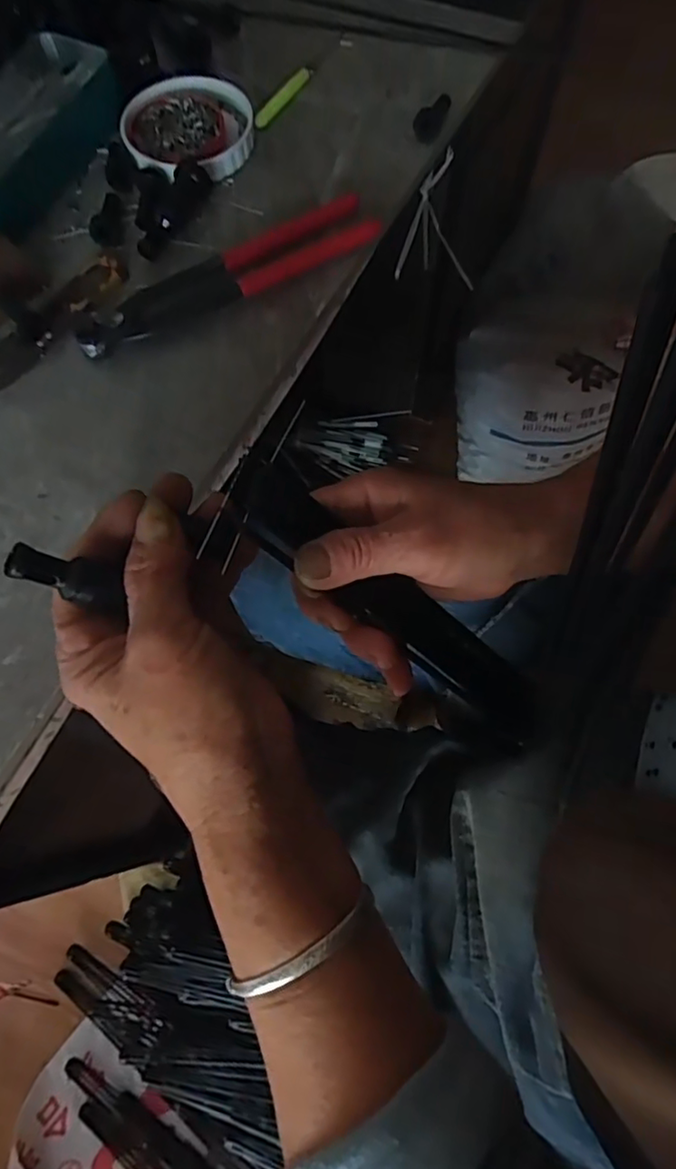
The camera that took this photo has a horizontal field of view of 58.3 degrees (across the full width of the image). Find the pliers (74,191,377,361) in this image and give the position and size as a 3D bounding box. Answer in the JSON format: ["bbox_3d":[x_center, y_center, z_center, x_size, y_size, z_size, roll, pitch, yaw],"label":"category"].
[{"bbox_3d":[-0.068,-0.190,0.371,0.191,0.011,0.040,-27,72,-7],"label":"pliers"}]

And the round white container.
[{"bbox_3d":[-0.105,-0.320,0.428,0.088,0.017,0.093,-3,70,1],"label":"round white container"}]

